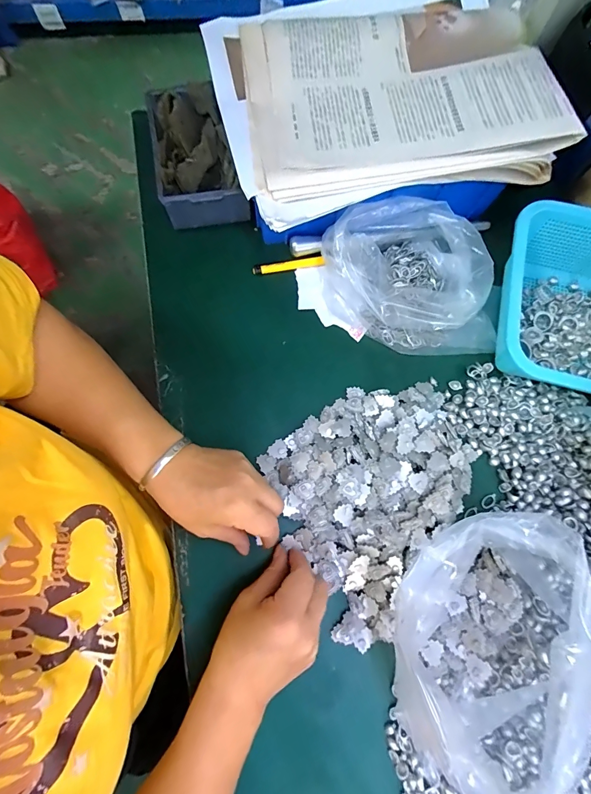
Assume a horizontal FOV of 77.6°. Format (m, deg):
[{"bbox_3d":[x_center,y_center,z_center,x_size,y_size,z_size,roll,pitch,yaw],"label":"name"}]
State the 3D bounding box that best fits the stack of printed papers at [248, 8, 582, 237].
[{"bbox_3d":[0.083,-0.282,0.352,0.291,0.052,0.208,-12,77,-6],"label":"stack of printed papers"}]

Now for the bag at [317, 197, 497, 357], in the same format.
[{"bbox_3d":[0.122,-0.117,0.383,0.163,0.086,0.157,-17,77,-5],"label":"bag"}]

